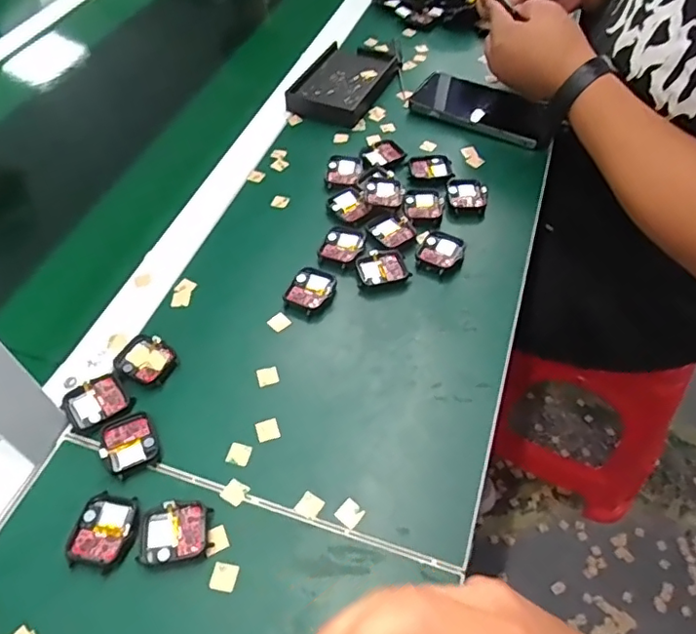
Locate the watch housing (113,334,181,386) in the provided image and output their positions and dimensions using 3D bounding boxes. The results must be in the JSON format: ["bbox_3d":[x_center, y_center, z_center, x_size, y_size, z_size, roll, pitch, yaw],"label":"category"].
[{"bbox_3d":[-0.161,0.033,0.451,0.047,0.005,0.038,25,57,21],"label":"watch housing"}]

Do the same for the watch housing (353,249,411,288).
[{"bbox_3d":[0.030,-0.044,0.507,0.046,0.009,0.035,-12,52,-6],"label":"watch housing"}]

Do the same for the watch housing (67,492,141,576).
[{"bbox_3d":[-0.159,0.140,0.370,0.038,0.005,0.047,5,52,7],"label":"watch housing"}]

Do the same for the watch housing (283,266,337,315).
[{"bbox_3d":[-0.034,-0.024,0.494,0.038,0.009,0.045,19,55,17],"label":"watch housing"}]

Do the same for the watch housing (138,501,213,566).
[{"bbox_3d":[-0.113,0.140,0.368,0.046,0.006,0.036,-9,52,-5],"label":"watch housing"}]

